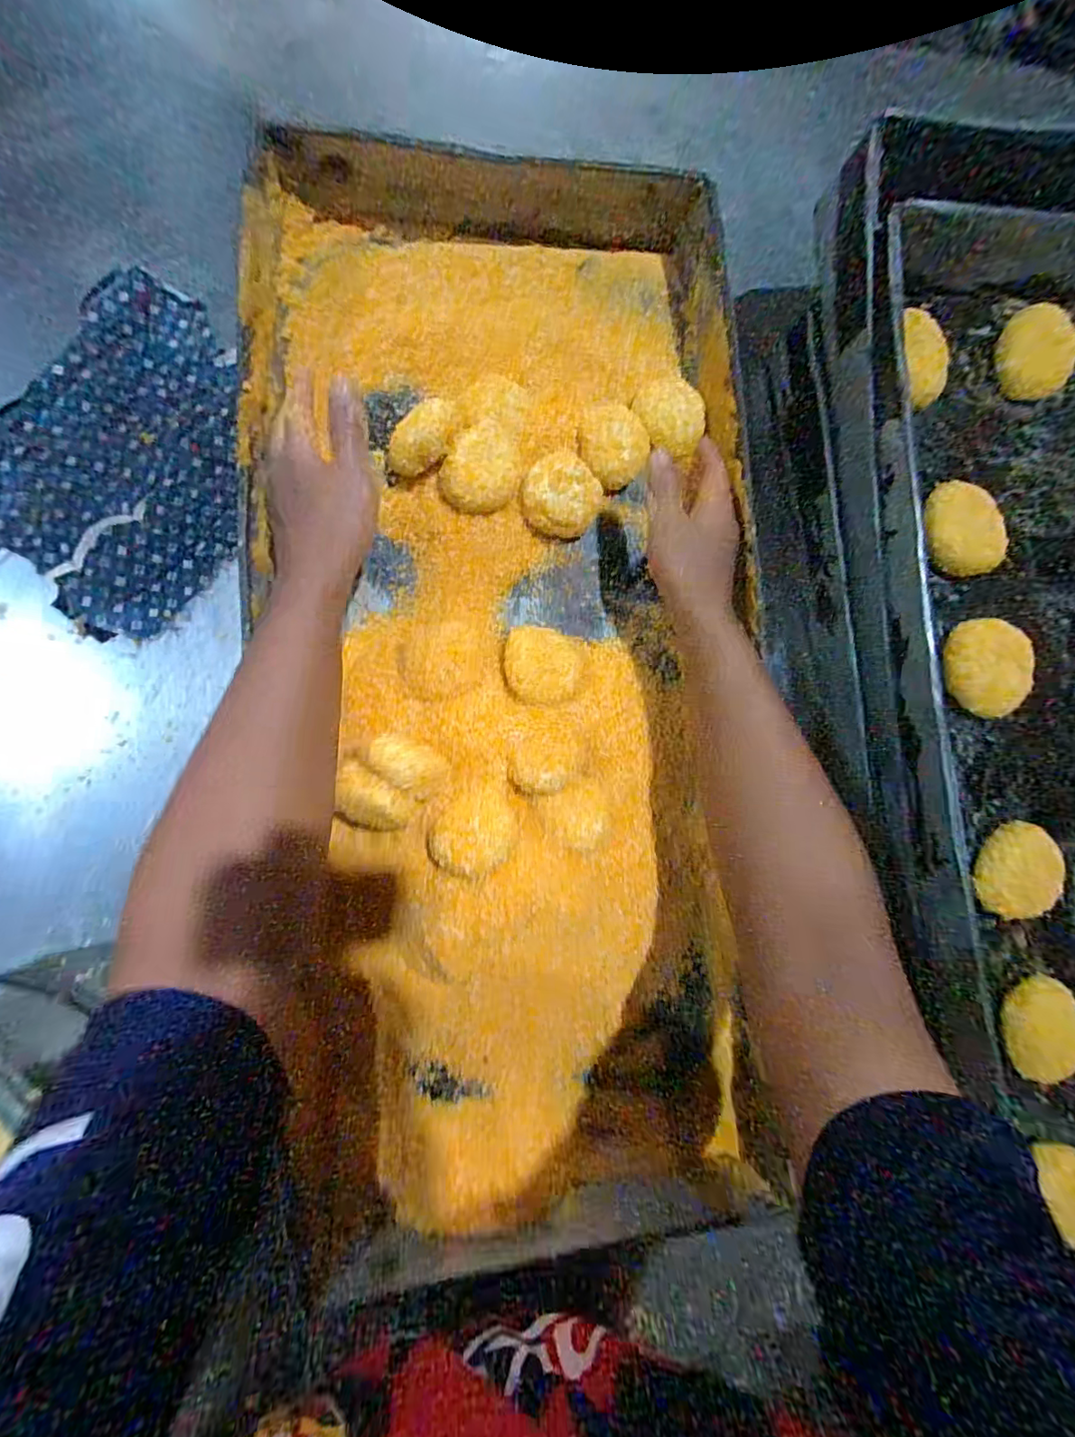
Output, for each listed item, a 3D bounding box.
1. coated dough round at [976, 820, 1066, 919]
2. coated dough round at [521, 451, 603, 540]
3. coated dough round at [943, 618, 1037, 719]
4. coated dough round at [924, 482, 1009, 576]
[{"bbox_3d":[0.365,0.116,0.394,0.068,0.018,0.071,1,84,-8],"label":"coated dough round"},{"bbox_3d":[0.019,-0.183,0.433,0.058,0.033,0.061,1,84,-8],"label":"coated dough round"},{"bbox_3d":[0.339,-0.038,0.392,0.056,0.020,0.070,7,83,-7],"label":"coated dough round"},{"bbox_3d":[0.327,-0.148,0.402,0.057,0.020,0.072,-2,84,-8],"label":"coated dough round"}]

